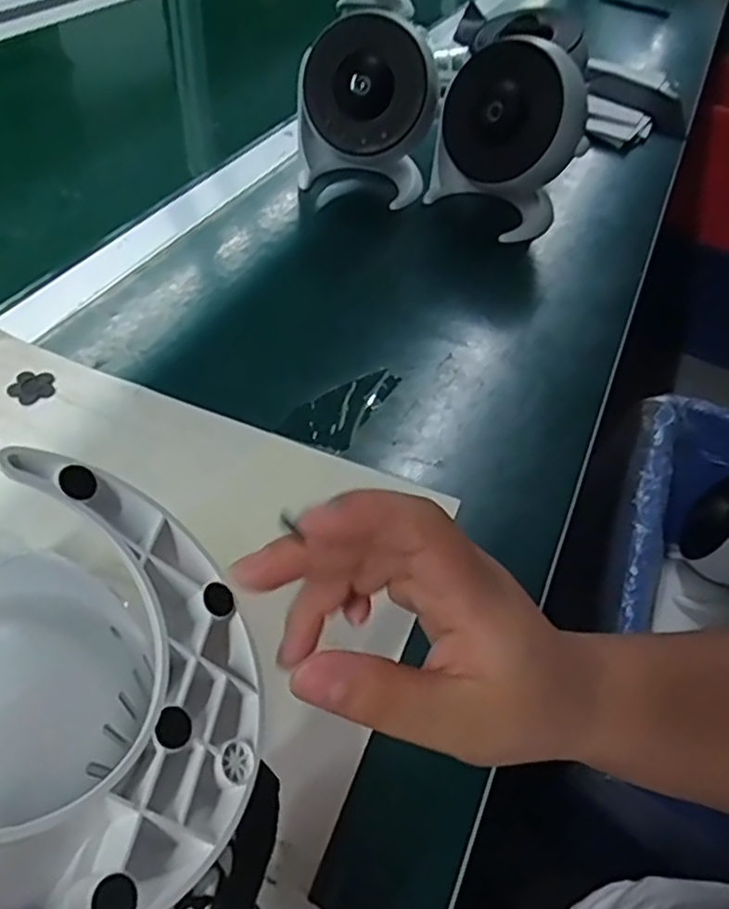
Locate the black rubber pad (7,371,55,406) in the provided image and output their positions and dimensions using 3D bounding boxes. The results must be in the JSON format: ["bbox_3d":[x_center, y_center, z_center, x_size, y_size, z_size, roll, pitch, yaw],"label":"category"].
[{"bbox_3d":[-0.199,-0.041,0.400,0.026,0.004,0.024,-28,56,-28],"label":"black rubber pad"}]

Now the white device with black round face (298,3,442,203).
[{"bbox_3d":[0.002,-0.300,0.578,0.115,0.133,0.072,4,47,-3],"label":"white device with black round face"}]

